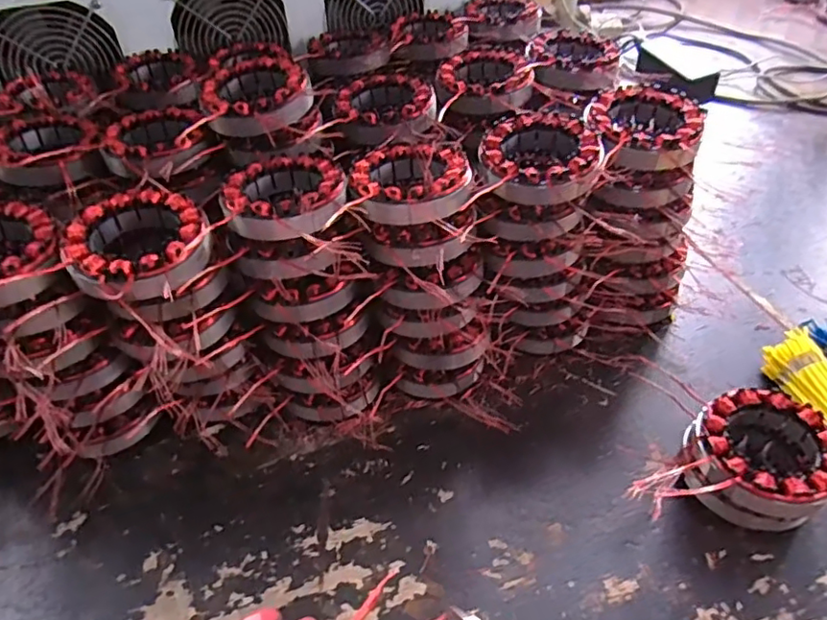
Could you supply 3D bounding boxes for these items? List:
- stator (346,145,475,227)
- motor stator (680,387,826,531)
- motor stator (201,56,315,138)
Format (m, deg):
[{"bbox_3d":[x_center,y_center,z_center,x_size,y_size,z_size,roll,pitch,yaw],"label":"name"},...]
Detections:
[{"bbox_3d":[0.000,-0.093,0.420,0.085,0.026,0.088,-1,44,1],"label":"stator"},{"bbox_3d":[0.234,0.107,0.404,0.083,0.067,0.084,-1,44,1],"label":"motor stator"},{"bbox_3d":[-0.124,-0.168,0.469,0.083,0.030,0.083,-14,45,-12],"label":"motor stator"}]

